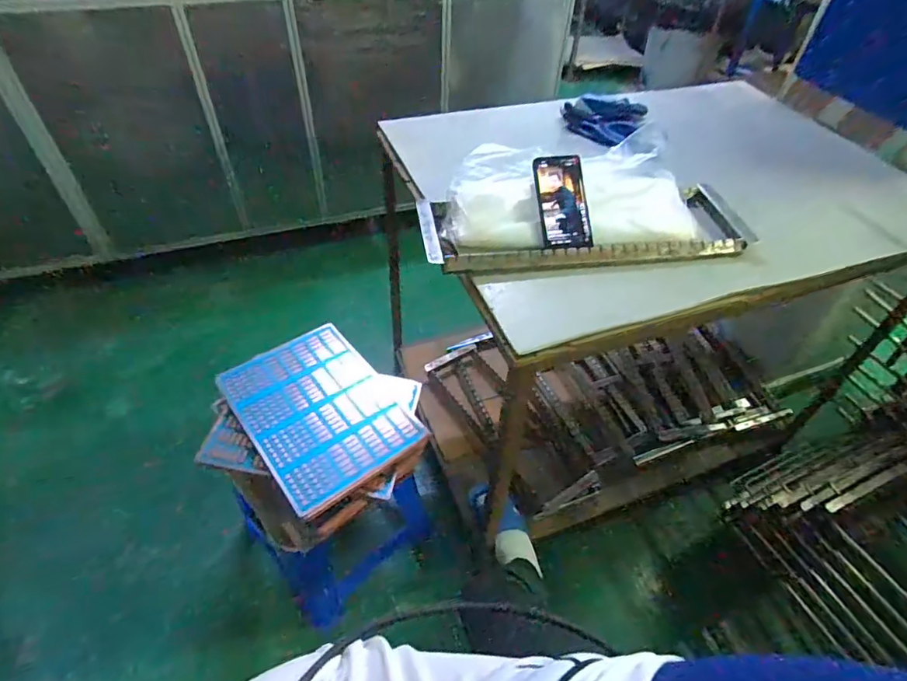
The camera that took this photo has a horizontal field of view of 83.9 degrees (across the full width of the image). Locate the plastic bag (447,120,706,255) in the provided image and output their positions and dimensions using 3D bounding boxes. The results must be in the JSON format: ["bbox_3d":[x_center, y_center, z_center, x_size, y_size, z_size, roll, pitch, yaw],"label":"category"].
[{"bbox_3d":[0.189,-0.253,0.882,0.401,0.118,0.230,-5,48,-8],"label":"plastic bag"}]

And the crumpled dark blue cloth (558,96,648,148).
[{"bbox_3d":[0.359,-0.536,1.197,0.170,0.062,0.155,28,52,21],"label":"crumpled dark blue cloth"}]

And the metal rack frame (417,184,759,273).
[{"bbox_3d":[0.225,-0.191,0.858,0.562,0.039,0.201,-6,48,-9],"label":"metal rack frame"}]

